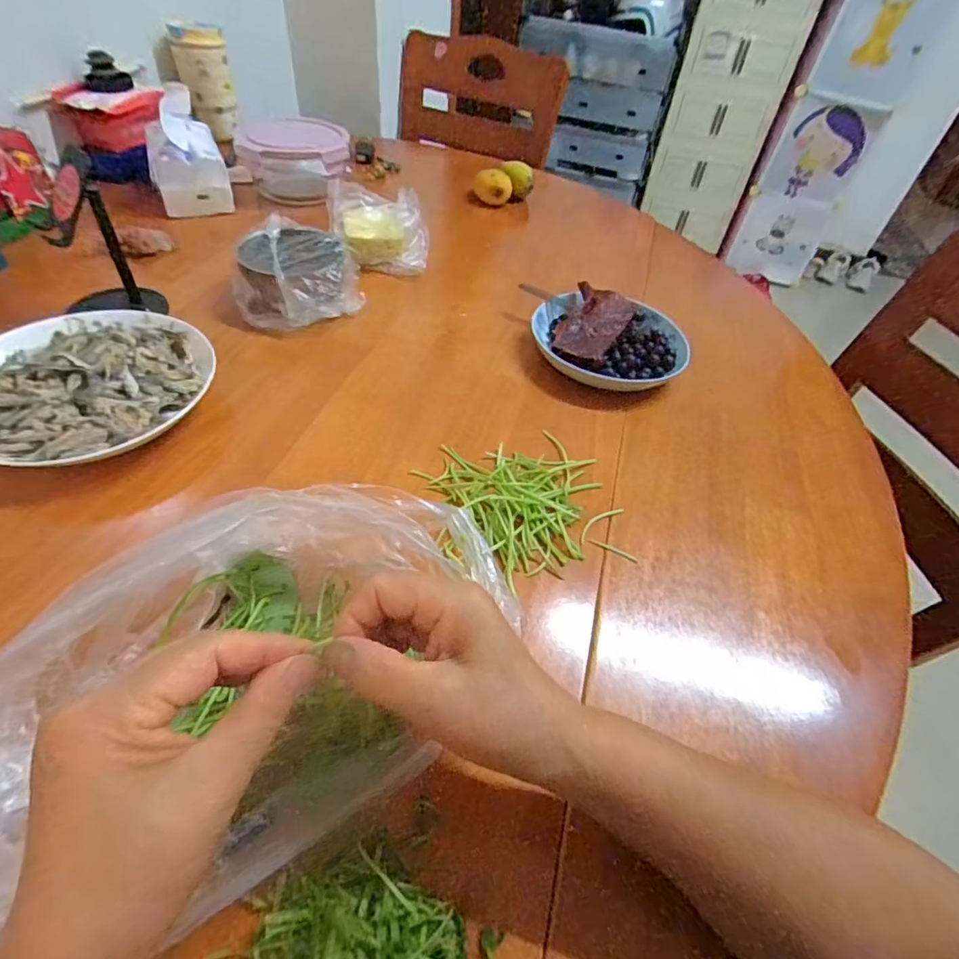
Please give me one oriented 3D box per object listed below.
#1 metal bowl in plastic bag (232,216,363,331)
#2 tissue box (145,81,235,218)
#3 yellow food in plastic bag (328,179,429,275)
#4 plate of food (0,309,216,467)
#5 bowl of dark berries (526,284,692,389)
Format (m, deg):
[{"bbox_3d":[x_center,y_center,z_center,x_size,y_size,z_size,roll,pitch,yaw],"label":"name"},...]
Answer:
[{"bbox_3d":[-0.204,-0.232,0.583,0.126,0.069,0.127,1,48,-6],"label":"metal bowl in plastic bag"},{"bbox_3d":[-0.420,-0.461,0.721,0.092,0.132,0.120,-20,53,-23],"label":"tissue box"},{"bbox_3d":[-0.131,-0.323,0.664,0.118,0.094,0.081,-5,49,-12],"label":"yellow food in plastic bag"},{"bbox_3d":[-0.348,-0.086,0.453,0.198,0.043,0.181,-28,57,-28],"label":"plate of food"},{"bbox_3d":[0.142,-0.154,0.568,0.170,0.052,0.139,19,49,10],"label":"bowl of dark berries"}]

